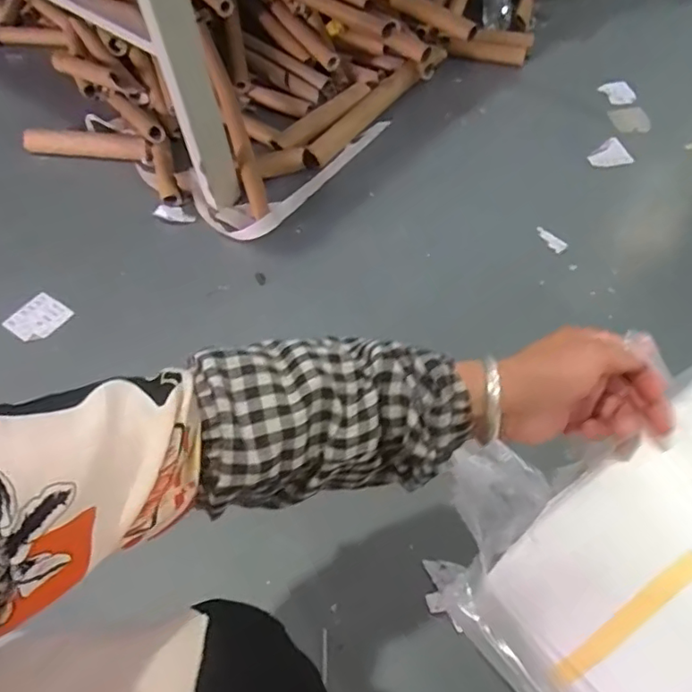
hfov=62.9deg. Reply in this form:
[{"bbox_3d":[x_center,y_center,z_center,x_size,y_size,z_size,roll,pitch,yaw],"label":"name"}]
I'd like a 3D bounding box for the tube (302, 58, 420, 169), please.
[{"bbox_3d":[0.039,-0.464,1.126,0.047,0.033,0.356,32,62,22],"label":"tube"}]

